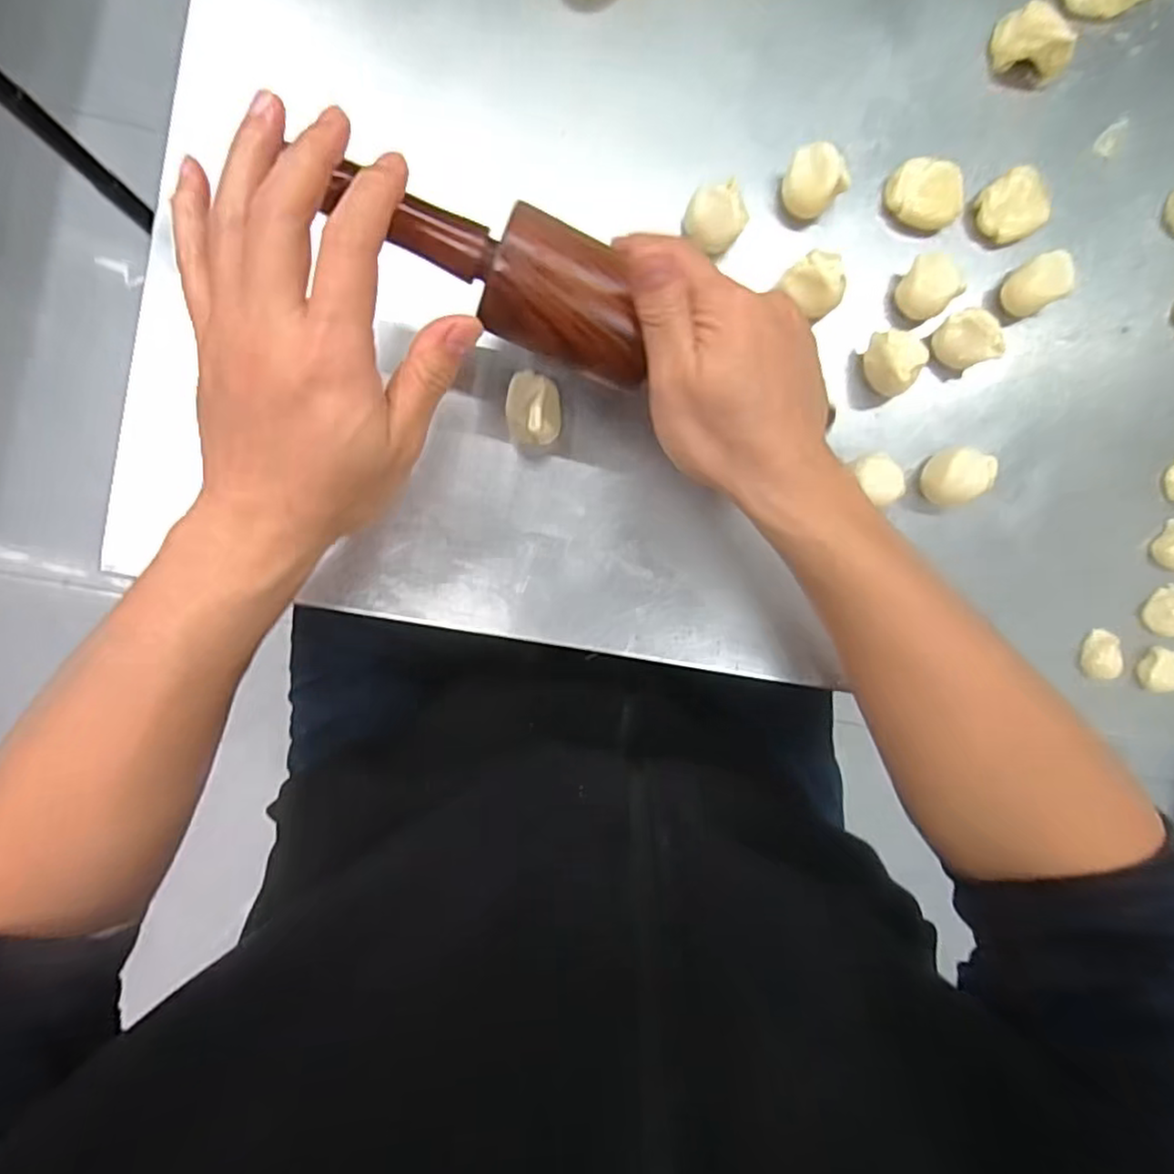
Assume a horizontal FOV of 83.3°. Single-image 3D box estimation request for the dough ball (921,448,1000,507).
[{"bbox_3d":[0.223,-0.067,0.400,0.034,0.028,0.032,0,91,-5],"label":"dough ball"}]

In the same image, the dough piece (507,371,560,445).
[{"bbox_3d":[-0.031,-0.101,0.376,0.031,0.035,0.039,1,91,-5],"label":"dough piece"}]

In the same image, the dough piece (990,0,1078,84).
[{"bbox_3d":[0.271,-0.331,0.402,0.030,0.028,0.045,-35,94,-3],"label":"dough piece"}]

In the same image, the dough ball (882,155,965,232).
[{"bbox_3d":[0.207,-0.240,0.406,0.042,0.021,0.036,17,90,-5],"label":"dough ball"}]

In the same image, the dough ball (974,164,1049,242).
[{"bbox_3d":[0.262,-0.234,0.409,0.037,0.020,0.038,0,91,-5],"label":"dough ball"}]

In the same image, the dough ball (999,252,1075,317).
[{"bbox_3d":[0.275,-0.185,0.405,0.035,0.026,0.028,-31,94,-4],"label":"dough ball"}]

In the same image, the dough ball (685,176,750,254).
[{"bbox_3d":[0.074,-0.213,0.382,0.033,0.028,0.028,36,88,-5],"label":"dough ball"}]

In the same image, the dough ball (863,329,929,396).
[{"bbox_3d":[0.187,-0.134,0.398,0.034,0.031,0.035,0,91,-5],"label":"dough ball"}]

